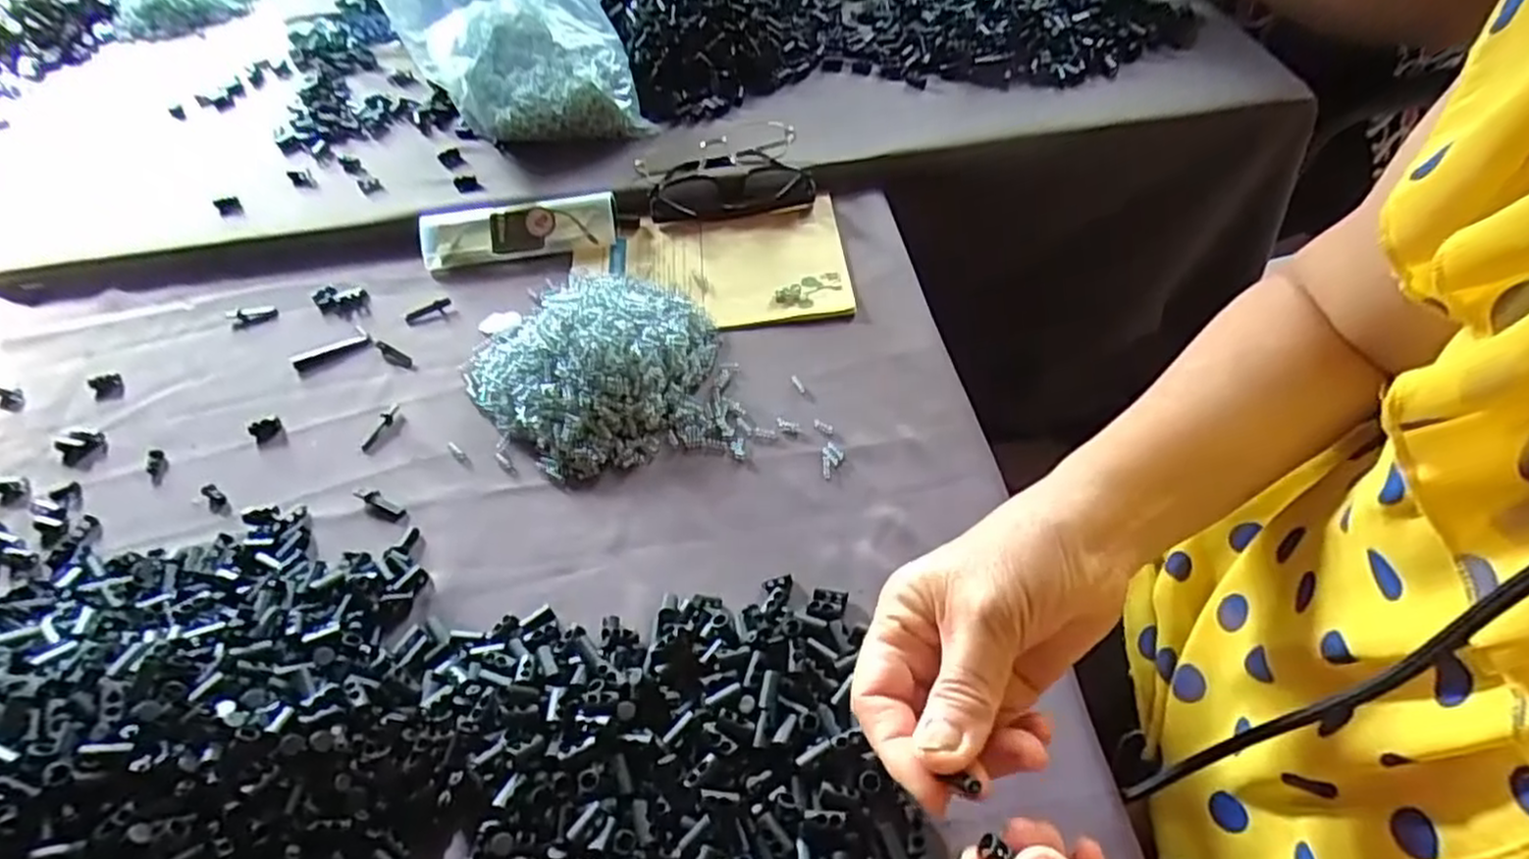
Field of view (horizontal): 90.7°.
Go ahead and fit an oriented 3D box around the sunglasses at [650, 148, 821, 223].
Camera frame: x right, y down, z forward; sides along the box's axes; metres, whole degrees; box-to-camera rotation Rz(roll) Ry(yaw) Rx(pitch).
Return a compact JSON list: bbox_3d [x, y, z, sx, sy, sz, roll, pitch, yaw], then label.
[{"bbox_3d":[-0.027,-0.197,0.613,0.127,0.027,0.055,-6,52,1],"label":"sunglasses"}]

